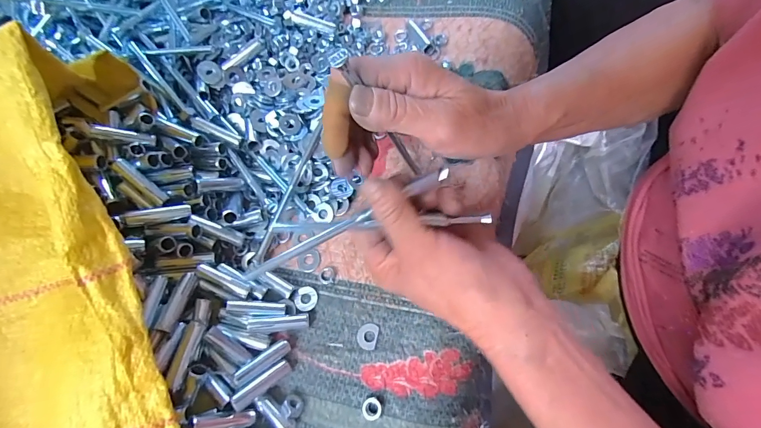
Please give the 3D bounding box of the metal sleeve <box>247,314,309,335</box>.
[{"bbox_3d":[-0.075,0.081,0.274,0.043,0.007,0.011,-6,71,-4],"label":"metal sleeve"}]

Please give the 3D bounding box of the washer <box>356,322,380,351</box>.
[{"bbox_3d":[-0.010,0.089,0.274,0.015,0.004,0.019,14,72,10],"label":"washer"}]

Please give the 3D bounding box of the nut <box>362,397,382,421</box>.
[{"bbox_3d":[-0.006,0.132,0.252,0.013,0.004,0.014,-10,69,2],"label":"nut"}]

